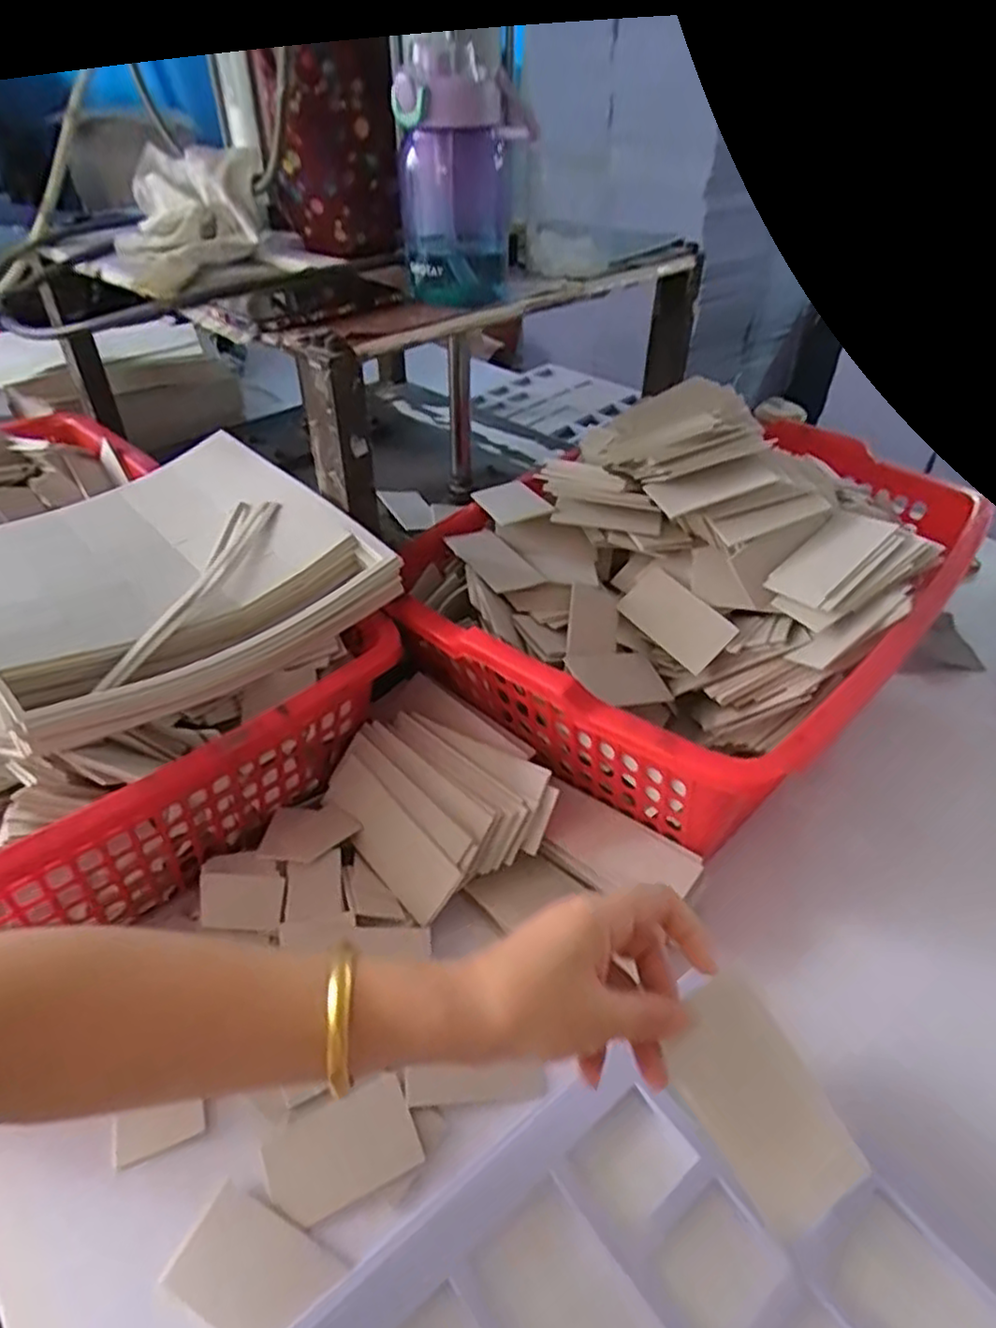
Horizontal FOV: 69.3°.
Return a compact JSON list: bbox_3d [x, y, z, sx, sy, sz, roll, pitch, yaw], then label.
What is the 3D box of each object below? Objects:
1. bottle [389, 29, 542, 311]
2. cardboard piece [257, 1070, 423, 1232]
[{"bbox_3d":[-0.029,-0.393,0.594,0.099,0.172,0.093,1,41,0],"label":"bottle"},{"bbox_3d":[-0.094,0.294,0.436,0.085,0.005,0.053,-18,52,-21],"label":"cardboard piece"}]

